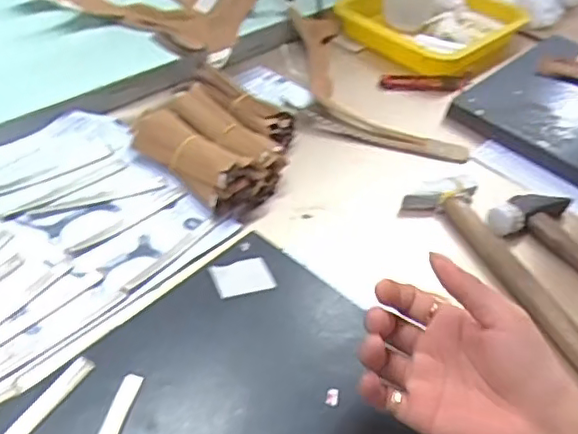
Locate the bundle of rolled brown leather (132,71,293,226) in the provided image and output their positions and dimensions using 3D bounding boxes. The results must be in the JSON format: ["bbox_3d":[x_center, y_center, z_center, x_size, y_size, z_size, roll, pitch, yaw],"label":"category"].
[{"bbox_3d":[-0.067,-0.078,0.593,0.149,0.047,0.151,29,45,19],"label":"bundle of rolled brown leather"}]

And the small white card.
[{"bbox_3d":[-0.035,0.046,0.468,0.044,0.004,0.032,-10,50,-20],"label":"small white card"}]

